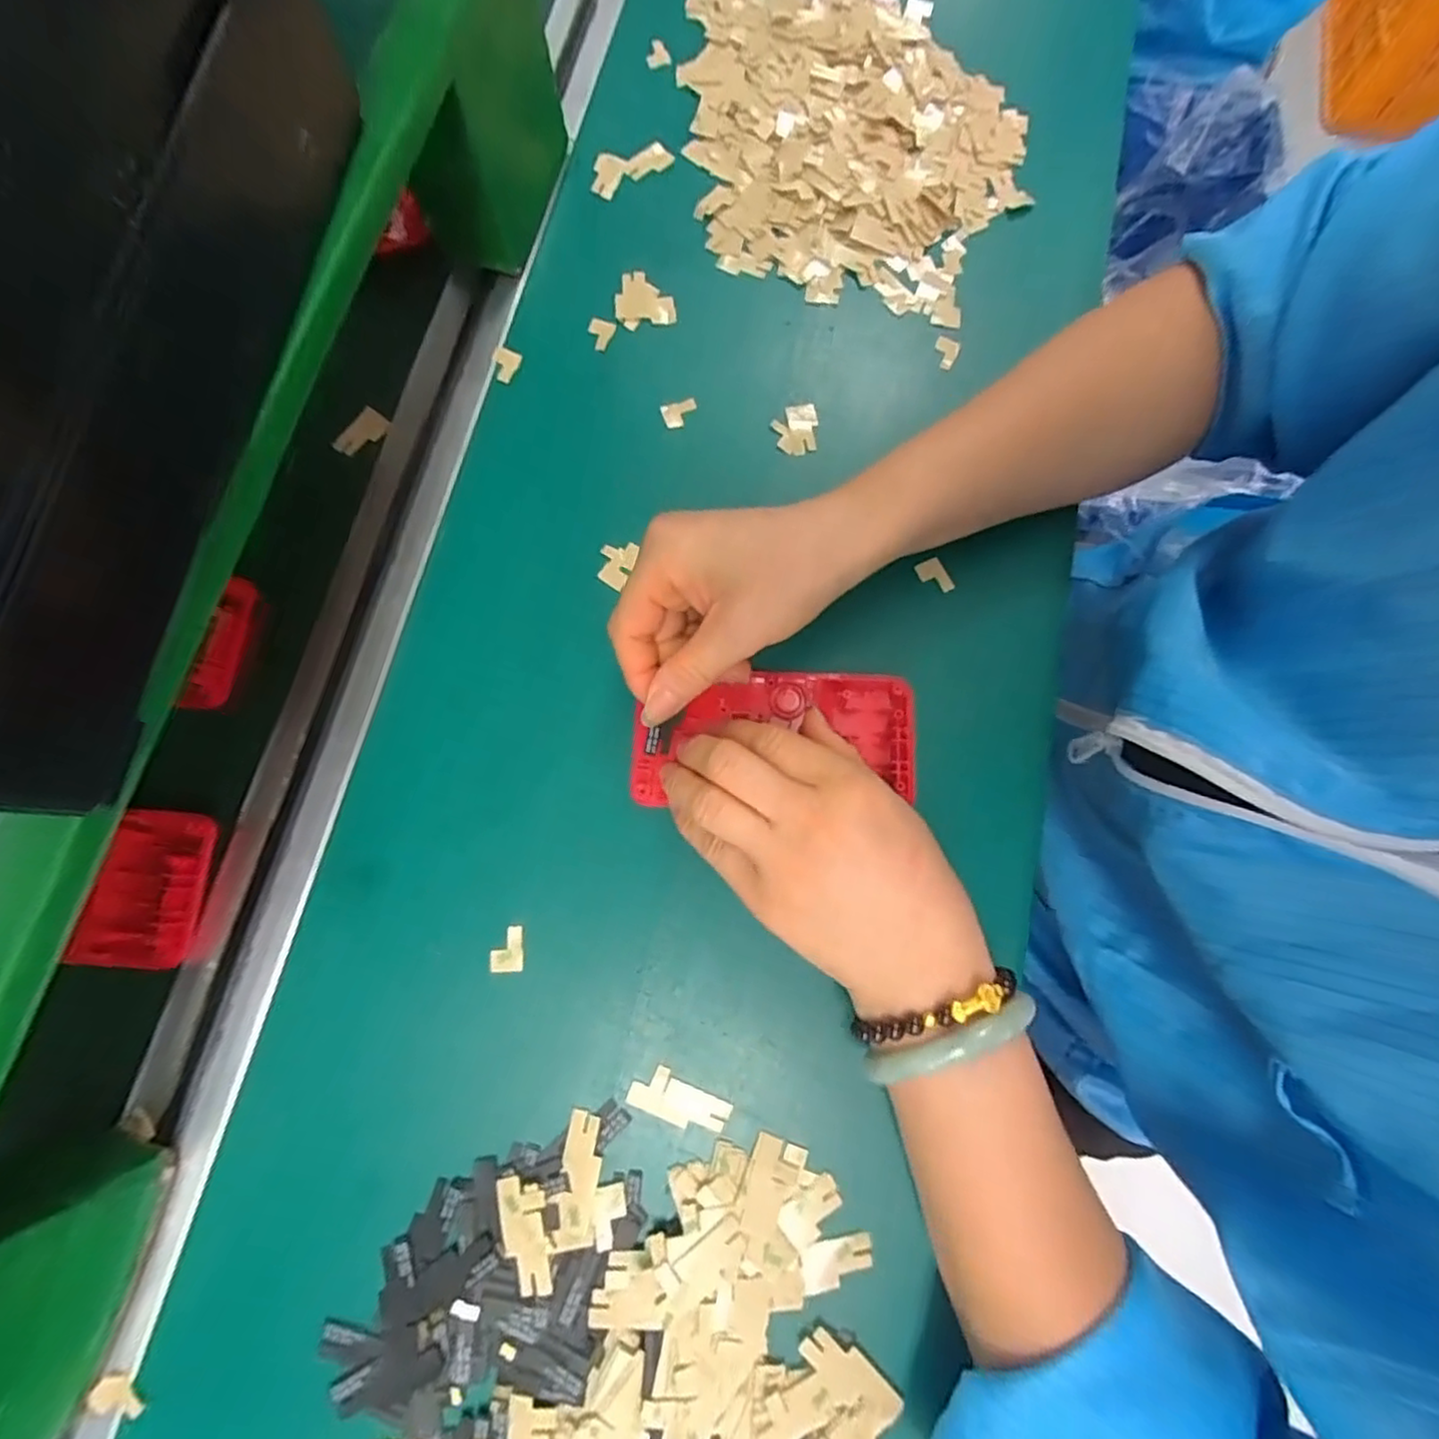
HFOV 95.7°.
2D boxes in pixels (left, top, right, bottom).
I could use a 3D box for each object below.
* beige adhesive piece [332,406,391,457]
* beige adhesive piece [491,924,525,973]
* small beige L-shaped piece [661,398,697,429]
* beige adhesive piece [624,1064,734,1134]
[{"bbox_3d":[-0.181,-0.145,0.329,0.014,0.007,0.028,43,80,8],"label":"beige adhesive piece"},{"bbox_3d":[-0.089,0.097,0.274,0.013,0.004,0.018,2,76,-15],"label":"beige adhesive piece"},{"bbox_3d":[-0.020,-0.156,0.332,0.018,0.007,0.011,-20,79,-6],"label":"small beige L-shaped piece"},{"bbox_3d":[-0.016,0.154,0.263,0.040,0.004,0.017,21,78,4],"label":"beige adhesive piece"}]

